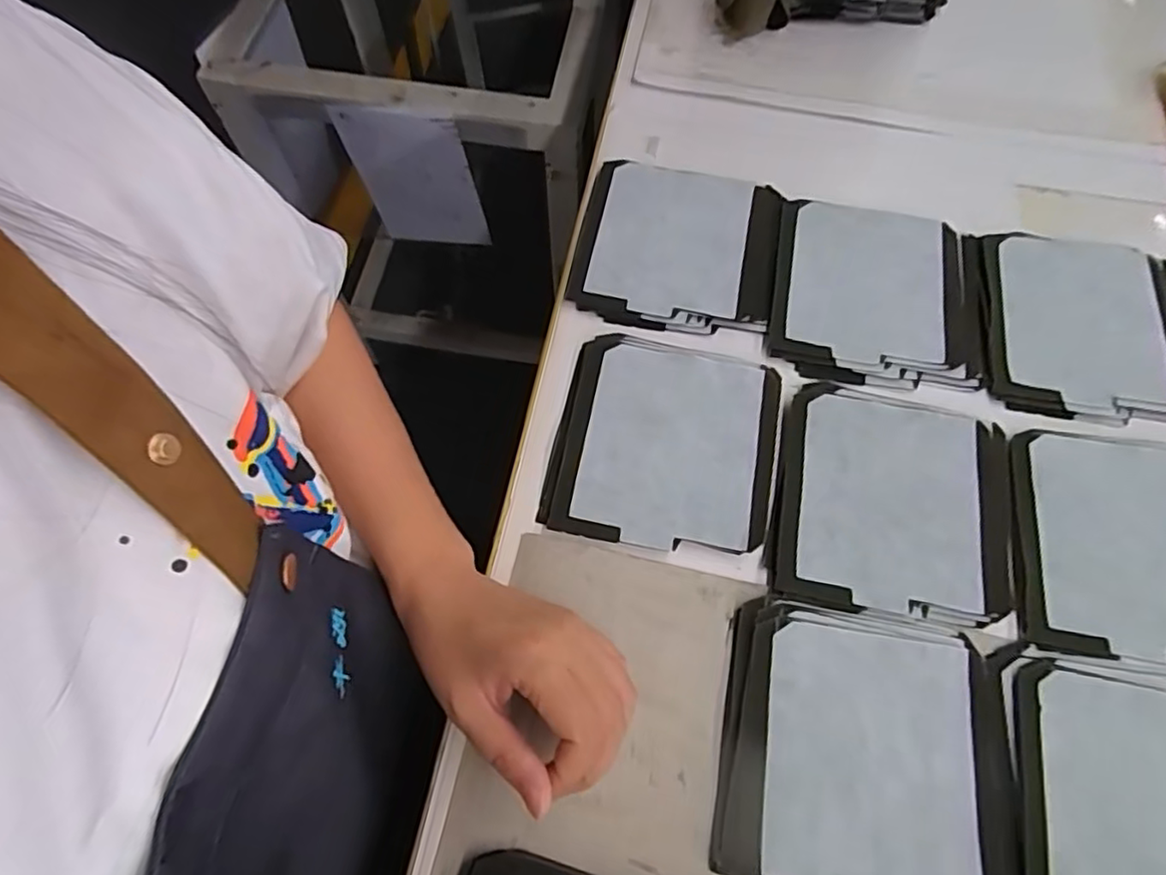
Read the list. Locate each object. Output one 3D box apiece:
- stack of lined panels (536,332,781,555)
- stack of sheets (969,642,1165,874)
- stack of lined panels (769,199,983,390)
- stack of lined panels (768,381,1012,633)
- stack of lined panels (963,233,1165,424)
[{"bbox_3d":[0.053,0.001,0.408,0.135,0.007,0.139,12,67,5],"label":"stack of lined panels"},{"bbox_3d":[0.276,0.190,0.329,0.141,0.006,0.141,10,66,4],"label":"stack of sheets"},{"bbox_3d":[0.210,-0.102,0.460,0.143,0.010,0.147,12,66,5],"label":"stack of lined panels"},{"bbox_3d":[0.192,0.040,0.397,0.136,0.007,0.142,13,67,5],"label":"stack of lined panels"},{"bbox_3d":[0.350,-0.080,0.446,0.145,0.009,0.144,9,66,4],"label":"stack of lined panels"}]

